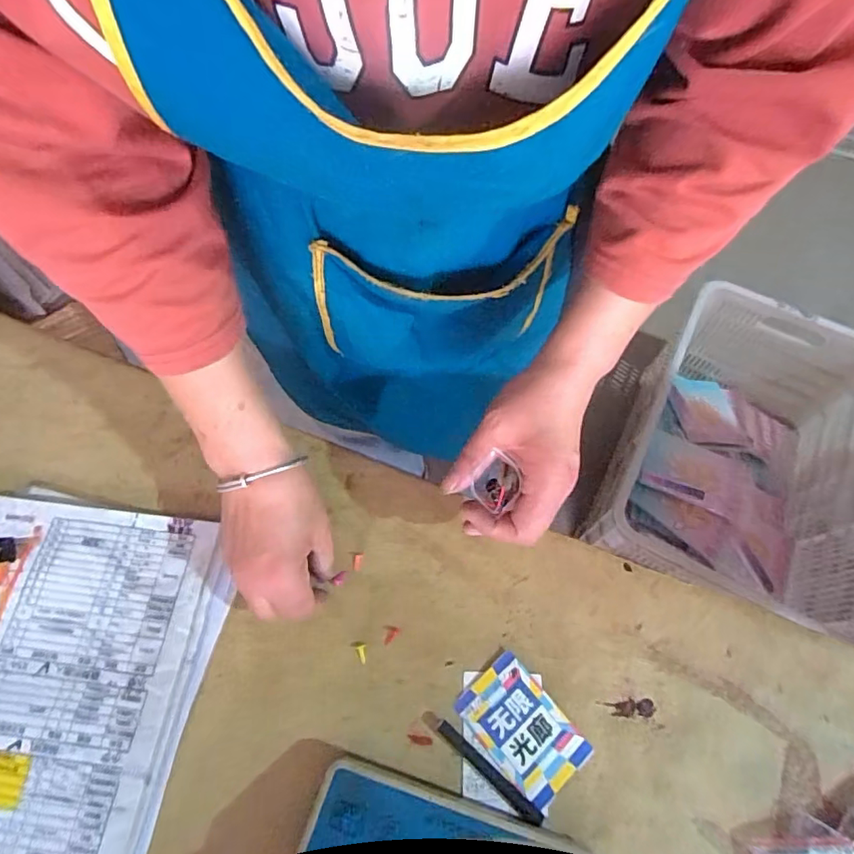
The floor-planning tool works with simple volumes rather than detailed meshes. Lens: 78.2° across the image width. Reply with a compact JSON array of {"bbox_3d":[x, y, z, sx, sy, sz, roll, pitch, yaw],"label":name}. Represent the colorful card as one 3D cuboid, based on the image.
[{"bbox_3d":[0.069,0.220,0.384,0.058,0.005,0.087,-37,70,-16],"label":"colorful card"}]

